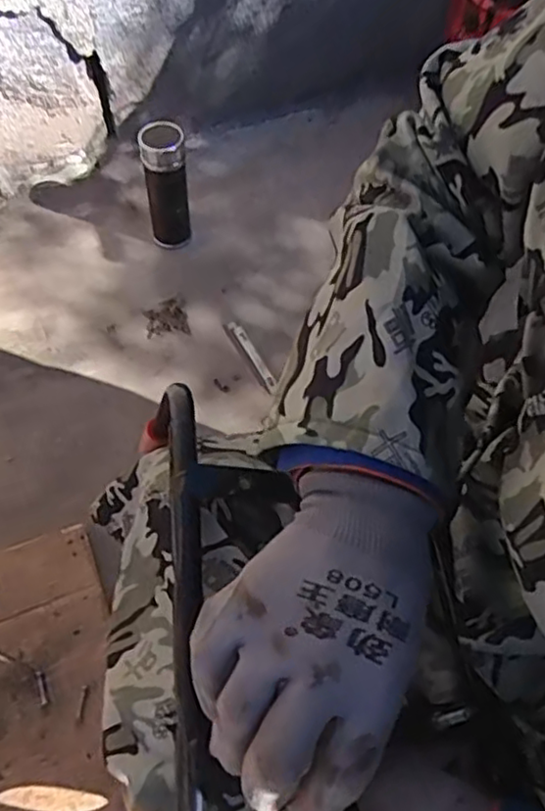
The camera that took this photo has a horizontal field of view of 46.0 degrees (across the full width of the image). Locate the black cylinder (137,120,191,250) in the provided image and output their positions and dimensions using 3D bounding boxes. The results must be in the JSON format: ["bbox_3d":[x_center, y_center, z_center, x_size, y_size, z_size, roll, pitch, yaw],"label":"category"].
[{"bbox_3d":[-0.181,-0.371,1.104,0.082,0.209,0.060,-9,54,0],"label":"black cylinder"}]

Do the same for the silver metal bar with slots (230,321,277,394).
[{"bbox_3d":[-0.031,-0.084,1.063,0.022,0.011,0.155,-22,61,-16],"label":"silver metal bar with slots"}]

